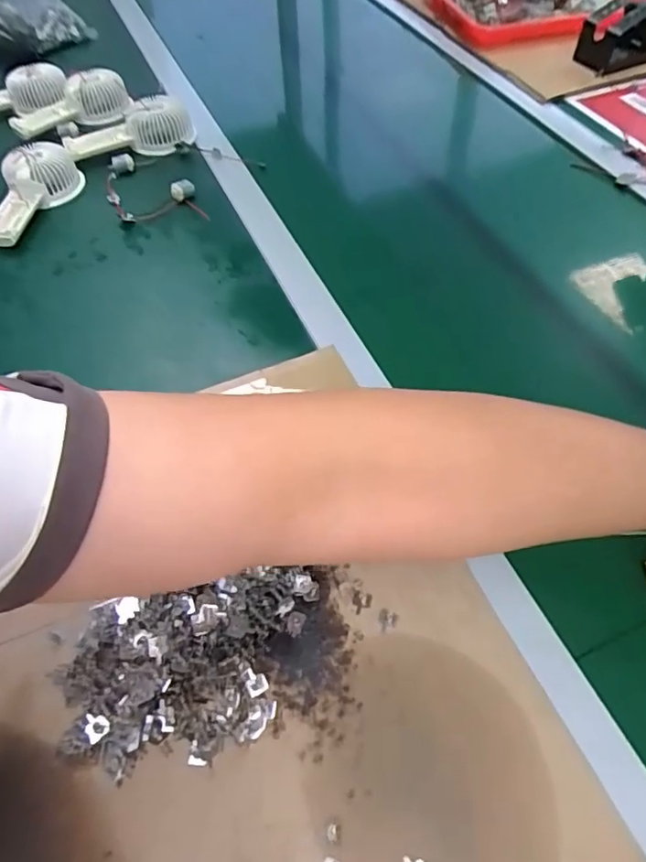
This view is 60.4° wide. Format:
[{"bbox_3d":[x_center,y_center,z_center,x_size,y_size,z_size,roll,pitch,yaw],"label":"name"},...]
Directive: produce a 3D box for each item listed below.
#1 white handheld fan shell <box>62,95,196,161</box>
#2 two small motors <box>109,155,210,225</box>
[{"bbox_3d":[-0.246,-0.382,0.705,0.156,0.038,0.072,-15,56,-9],"label":"white handheld fan shell"},{"bbox_3d":[-0.202,-0.284,0.653,0.100,0.017,0.142,-16,56,-10],"label":"two small motors"}]

